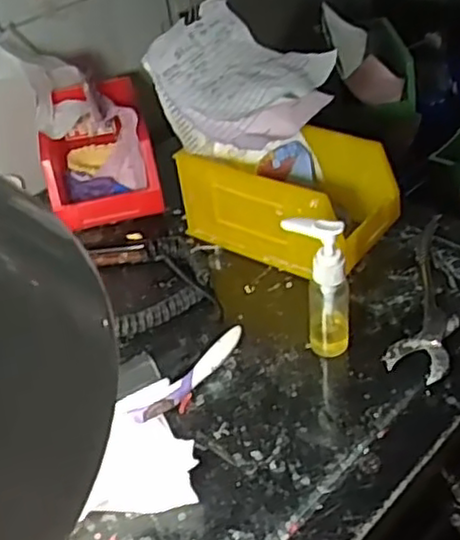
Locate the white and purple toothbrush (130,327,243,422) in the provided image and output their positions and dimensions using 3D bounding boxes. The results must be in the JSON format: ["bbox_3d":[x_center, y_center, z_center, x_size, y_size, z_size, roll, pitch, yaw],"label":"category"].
[{"bbox_3d":[-0.027,0.076,0.519,0.110,0.006,0.017,-38,81,-30],"label":"white and purple toothbrush"}]

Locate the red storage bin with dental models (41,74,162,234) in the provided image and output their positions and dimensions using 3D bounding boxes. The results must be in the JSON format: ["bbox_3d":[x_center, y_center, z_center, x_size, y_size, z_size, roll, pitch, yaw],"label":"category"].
[{"bbox_3d":[-0.131,-0.120,0.702,0.099,0.080,0.162,-12,39,-7],"label":"red storage bin with dental models"}]

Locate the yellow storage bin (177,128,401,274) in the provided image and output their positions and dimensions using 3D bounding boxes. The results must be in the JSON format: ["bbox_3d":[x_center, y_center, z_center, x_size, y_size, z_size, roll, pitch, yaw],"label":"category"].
[{"bbox_3d":[0.053,-0.065,0.628,0.171,0.084,0.101,22,47,31],"label":"yellow storage bin"}]

